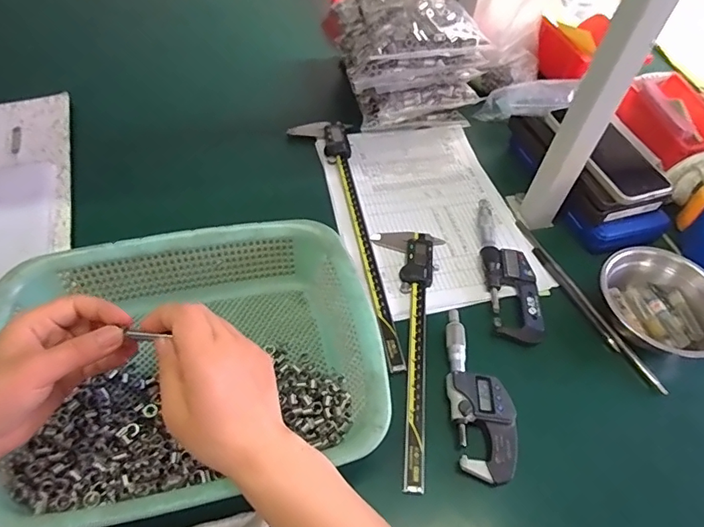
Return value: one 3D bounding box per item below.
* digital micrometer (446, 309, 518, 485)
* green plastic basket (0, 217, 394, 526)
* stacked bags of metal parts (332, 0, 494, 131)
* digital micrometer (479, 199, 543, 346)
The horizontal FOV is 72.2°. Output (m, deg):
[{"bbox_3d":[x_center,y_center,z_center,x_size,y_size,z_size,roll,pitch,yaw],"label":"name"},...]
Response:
[{"bbox_3d":[0.116,0.116,0.450,0.054,0.021,0.162,1,52,-5],"label":"digital micrometer"},{"bbox_3d":[-0.127,0.086,0.408,0.285,0.087,0.225,-10,54,-13],"label":"green plastic basket"},{"bbox_3d":[0.078,-0.306,0.697,0.168,0.145,0.204,-4,53,-9],"label":"stacked bags of metal parts"},{"bbox_3d":[0.173,0.003,0.541,0.052,0.022,0.180,2,52,-4],"label":"digital micrometer"}]

